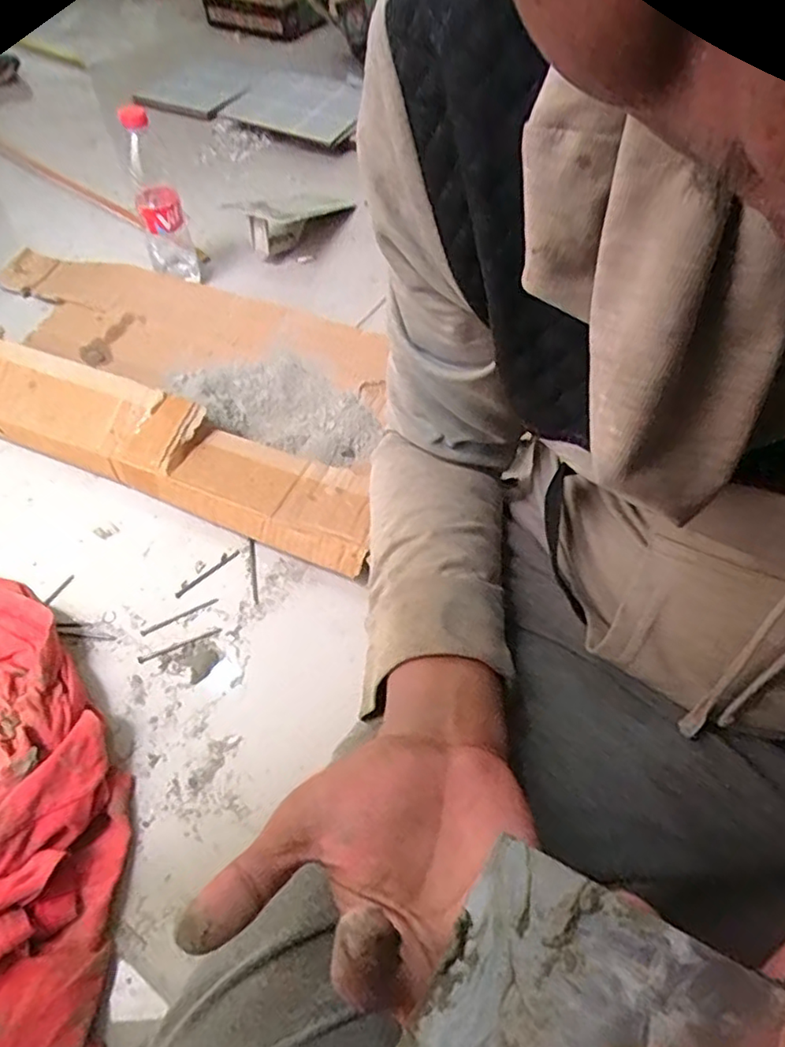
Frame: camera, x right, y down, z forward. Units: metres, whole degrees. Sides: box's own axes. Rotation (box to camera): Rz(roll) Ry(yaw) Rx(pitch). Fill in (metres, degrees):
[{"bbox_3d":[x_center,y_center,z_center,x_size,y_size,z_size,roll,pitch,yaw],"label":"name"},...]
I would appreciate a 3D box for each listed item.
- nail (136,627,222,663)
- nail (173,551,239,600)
[{"bbox_3d":[-0.191,0.109,0.569,0.074,0.004,0.006,-20,56,-14],"label":"nail"},{"bbox_3d":[-0.180,0.049,0.615,0.073,0.004,0.007,-37,62,-24],"label":"nail"}]

